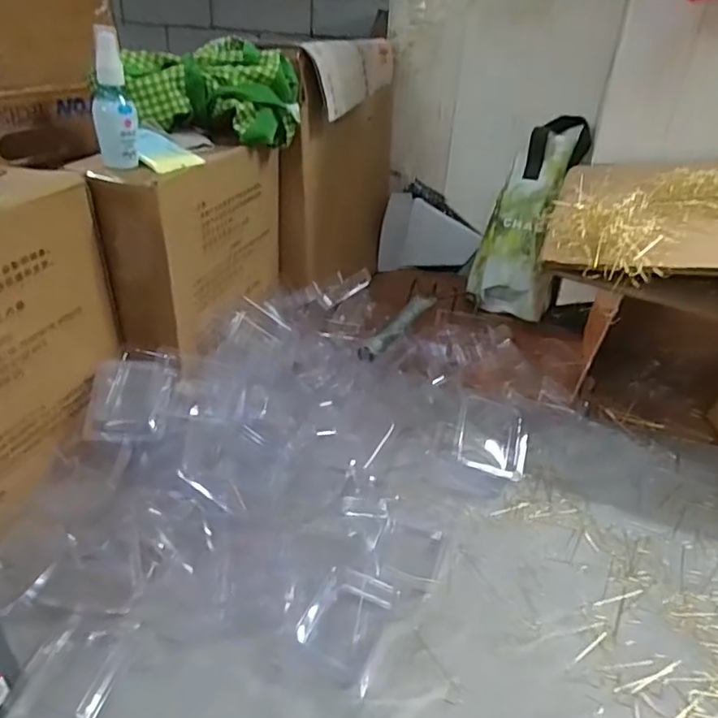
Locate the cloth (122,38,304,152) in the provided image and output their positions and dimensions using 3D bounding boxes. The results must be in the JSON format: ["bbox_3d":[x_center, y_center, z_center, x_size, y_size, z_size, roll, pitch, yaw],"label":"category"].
[{"bbox_3d":[-0.173,-0.309,0.670,0.203,0.091,0.102,-3,33,-11],"label":"cloth"}]

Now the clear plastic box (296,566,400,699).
[{"bbox_3d":[-0.010,0.205,0.447,0.061,0.020,0.076,15,34,16],"label":"clear plastic box"}]

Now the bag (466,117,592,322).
[{"bbox_3d":[0.272,-0.229,0.909,0.120,0.319,0.079,20,8,23],"label":"bag"}]

